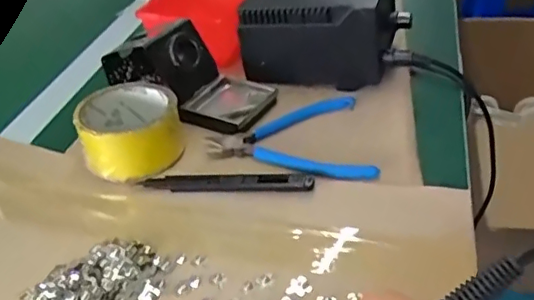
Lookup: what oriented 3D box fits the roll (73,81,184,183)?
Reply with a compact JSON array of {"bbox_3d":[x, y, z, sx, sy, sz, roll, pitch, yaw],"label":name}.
[{"bbox_3d":[-0.118,-0.019,0.491,0.081,0.041,0.087,-3,37,2],"label":"roll"}]

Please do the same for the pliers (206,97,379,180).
[{"bbox_3d":[0.017,-0.010,0.492,0.134,0.006,0.114,-6,37,-1],"label":"pliers"}]

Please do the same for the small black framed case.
[{"bbox_3d":[-0.035,-0.048,0.544,0.073,0.010,0.085,14,41,23],"label":"small black framed case"}]

